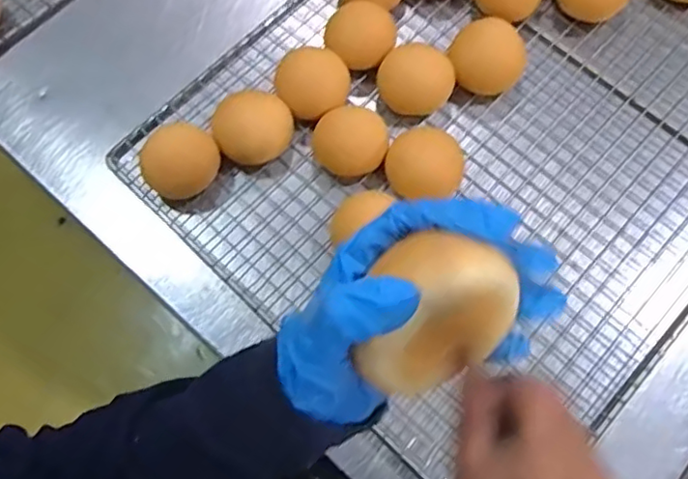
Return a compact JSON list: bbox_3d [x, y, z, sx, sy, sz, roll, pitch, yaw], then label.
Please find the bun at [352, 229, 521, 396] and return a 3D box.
[{"bbox_3d":[0.037,0.031,0.254,0.054,0.056,0.069,35,75,12],"label":"bun"}]

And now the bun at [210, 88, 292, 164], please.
[{"bbox_3d":[-0.089,-0.111,0.624,0.075,0.046,0.069,0,71,0],"label":"bun"}]

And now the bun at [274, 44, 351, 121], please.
[{"bbox_3d":[-0.030,-0.158,0.638,0.077,0.048,0.067,-14,71,-4],"label":"bun"}]

